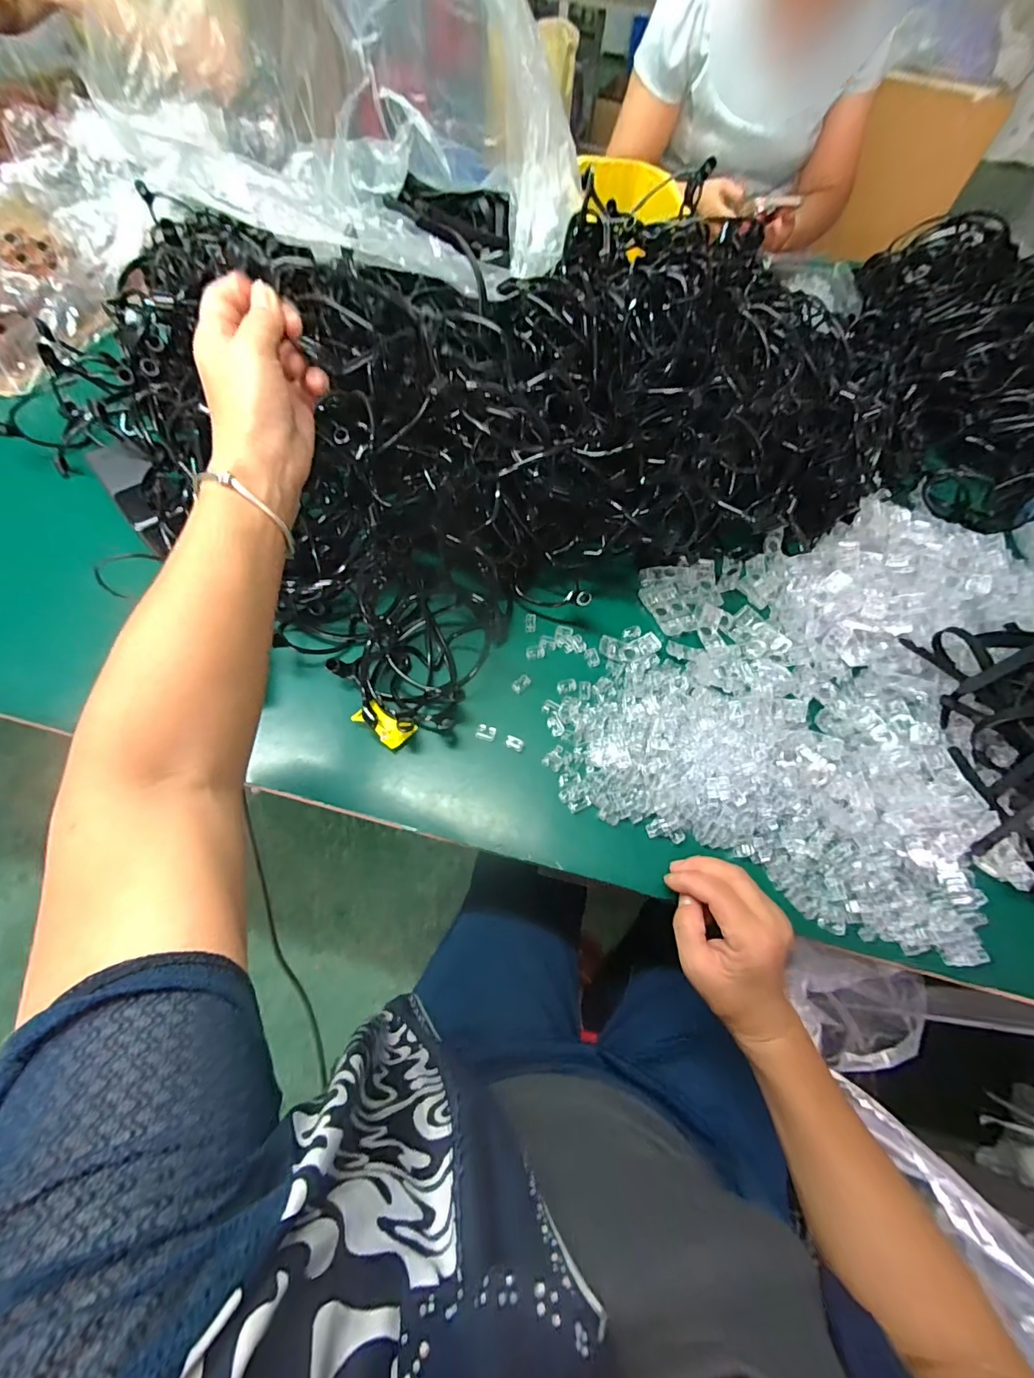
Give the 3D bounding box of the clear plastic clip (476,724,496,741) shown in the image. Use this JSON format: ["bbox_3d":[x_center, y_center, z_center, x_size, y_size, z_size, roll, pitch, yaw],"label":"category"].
[{"bbox_3d":[-0.027,0.038,0.439,0.016,0.004,0.014,16,62,4],"label":"clear plastic clip"}]

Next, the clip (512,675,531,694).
[{"bbox_3d":[0.004,-0.005,0.464,0.012,0.007,0.020,42,67,16],"label":"clip"}]

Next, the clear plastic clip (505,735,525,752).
[{"bbox_3d":[-0.002,0.047,0.433,0.016,0.005,0.011,24,63,8],"label":"clear plastic clip"}]

